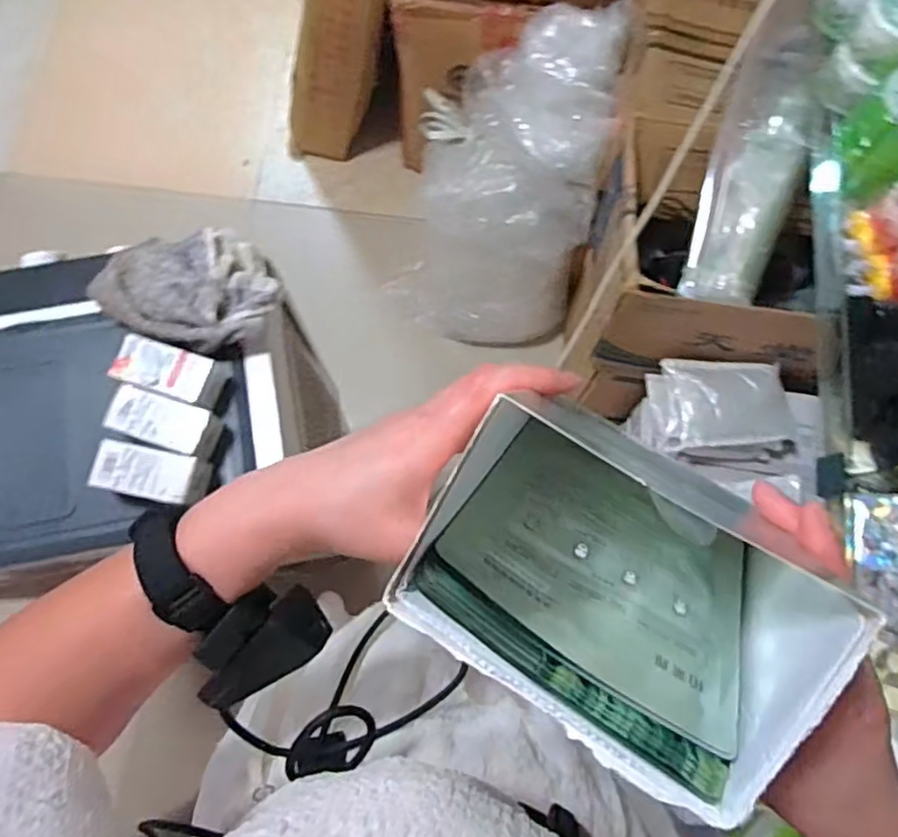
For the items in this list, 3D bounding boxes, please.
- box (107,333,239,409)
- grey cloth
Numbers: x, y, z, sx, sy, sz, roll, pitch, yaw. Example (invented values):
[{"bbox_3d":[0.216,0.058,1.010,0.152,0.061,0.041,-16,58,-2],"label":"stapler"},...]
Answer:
[{"bbox_3d":[-0.237,-0.040,0.568,0.085,0.047,0.047,16,76,4],"label":"box"},{"bbox_3d":[-0.222,-0.120,0.579,0.145,0.061,0.128,29,77,7],"label":"grey cloth"}]

